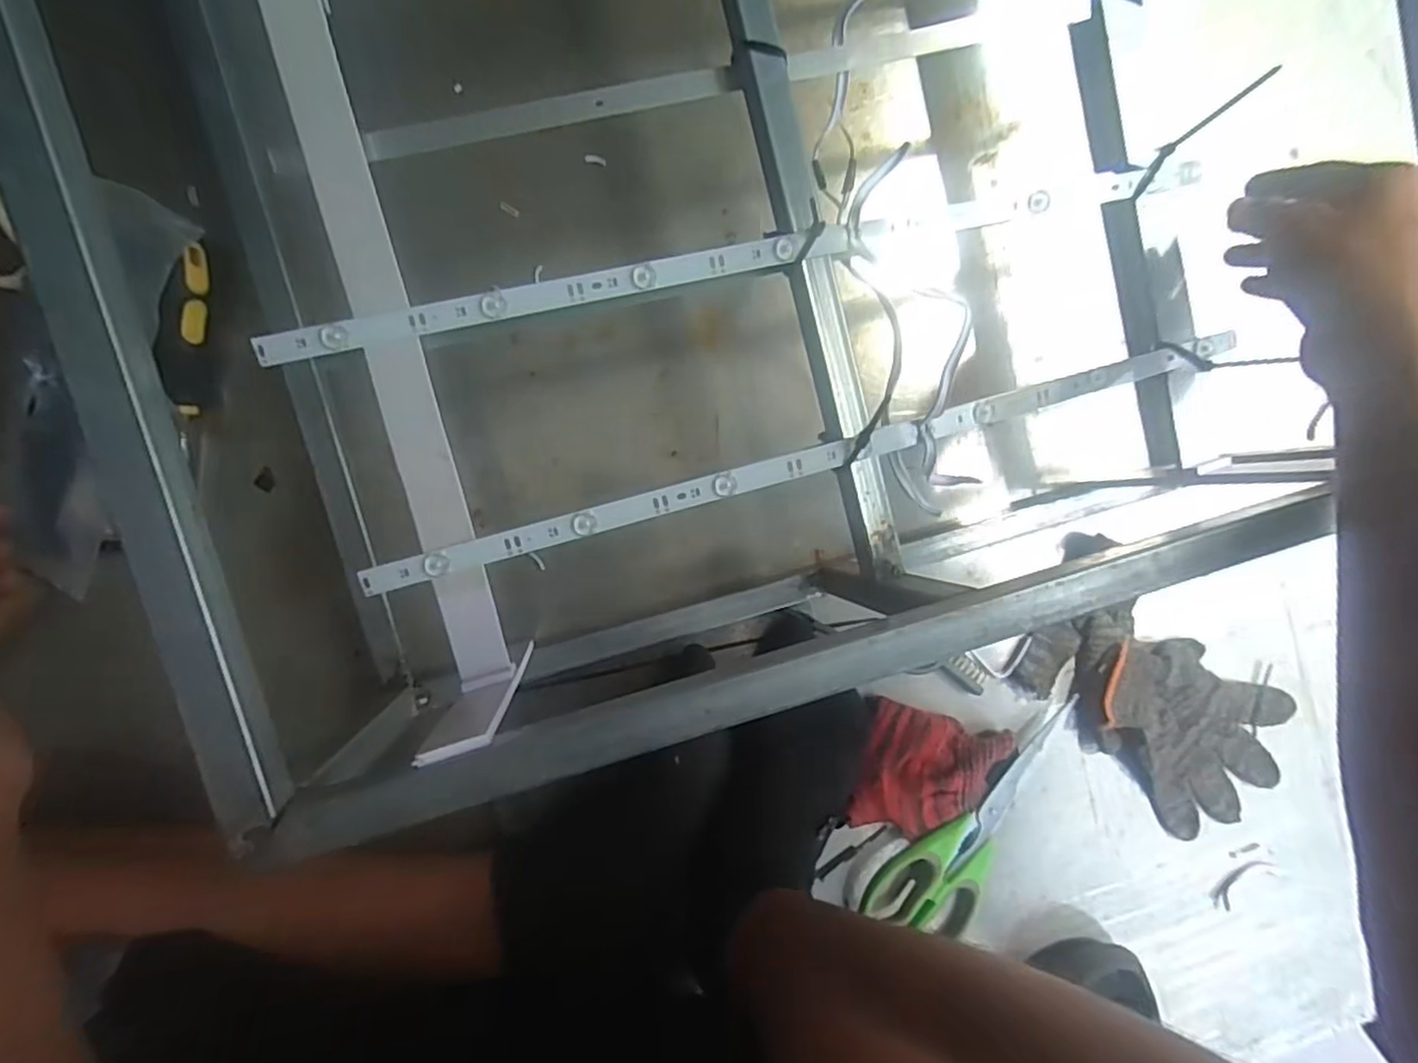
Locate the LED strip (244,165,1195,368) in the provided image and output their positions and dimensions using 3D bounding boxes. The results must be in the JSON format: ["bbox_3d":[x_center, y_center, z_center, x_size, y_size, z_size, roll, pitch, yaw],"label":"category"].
[{"bbox_3d":[0.021,-0.144,0.357,0.484,0.007,0.017,-14,94,-8],"label":"LED strip"}]

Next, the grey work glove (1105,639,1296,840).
[{"bbox_3d":[0.376,0.162,0.533,0.185,0.027,0.134,29,87,-9],"label":"grey work glove"}]

